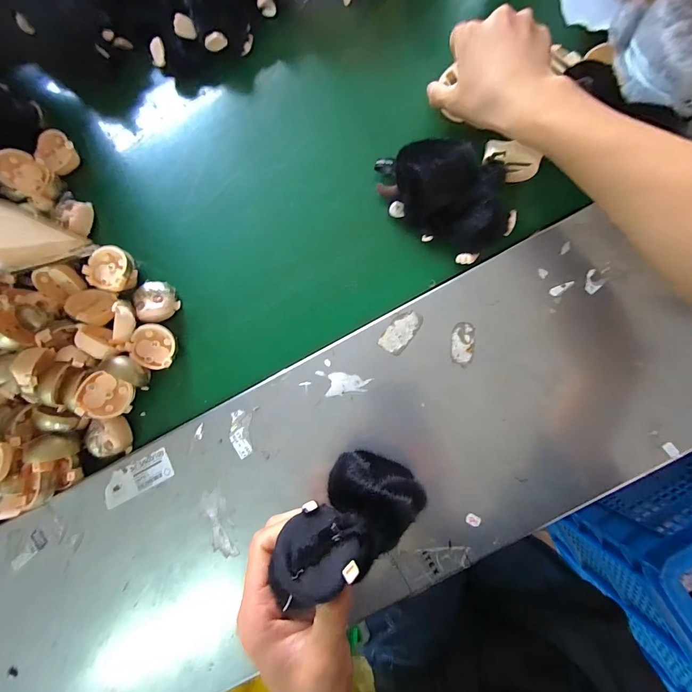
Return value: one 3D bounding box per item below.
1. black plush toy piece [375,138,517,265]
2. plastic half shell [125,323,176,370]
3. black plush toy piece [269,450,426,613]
[{"bbox_3d":[0.100,-0.162,0.336,0.160,0.051,0.089,36,87,9],"label":"black plush toy piece"},{"bbox_3d":[-0.218,0.002,0.374,0.048,0.026,0.048,6,83,6],"label":"plastic half shell"},{"bbox_3d":[0.000,0.123,0.231,0.117,0.049,0.063,-26,77,-41],"label":"black plush toy piece"}]

